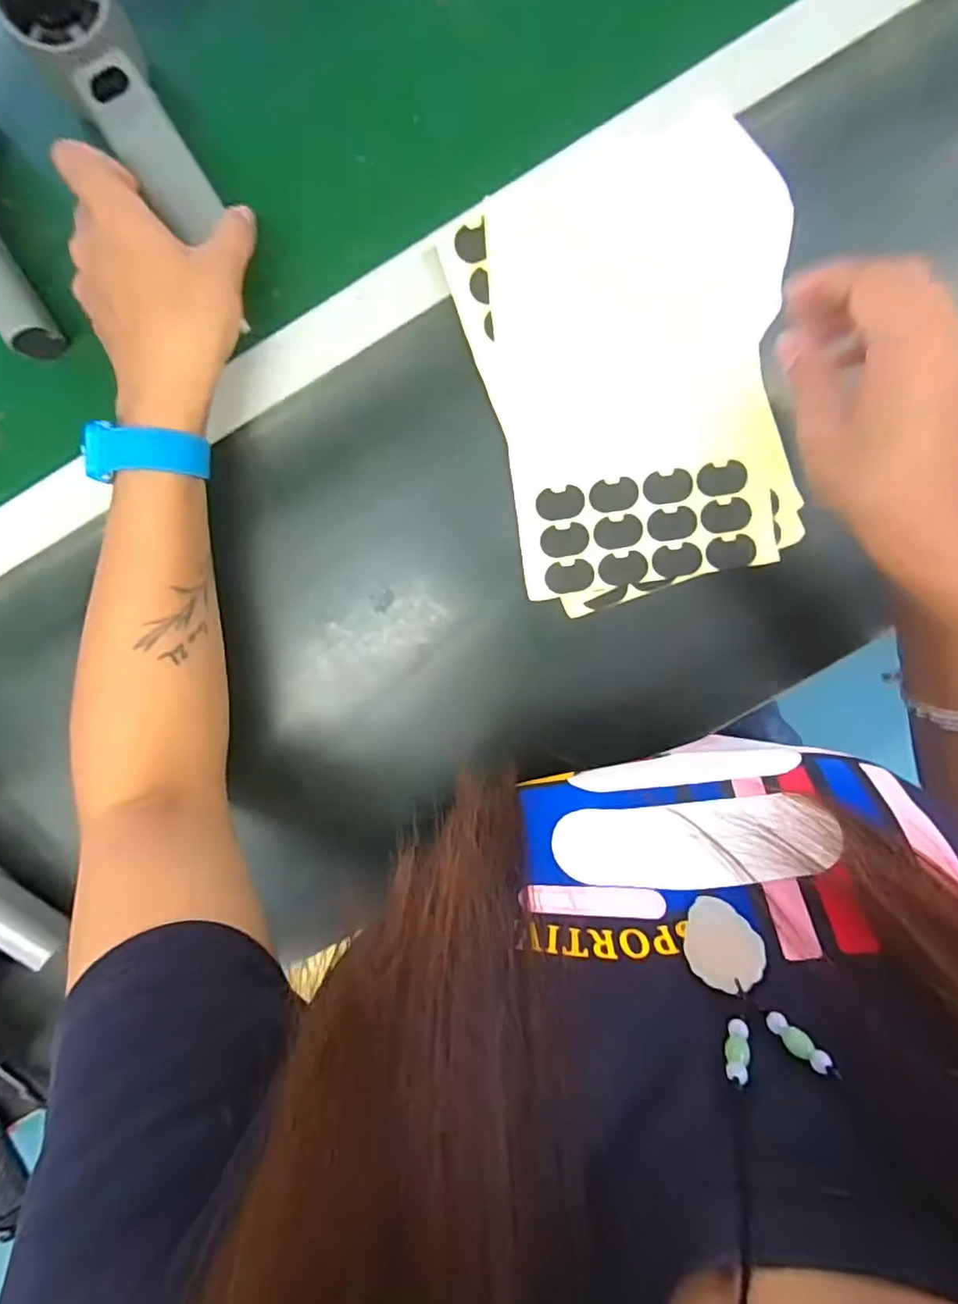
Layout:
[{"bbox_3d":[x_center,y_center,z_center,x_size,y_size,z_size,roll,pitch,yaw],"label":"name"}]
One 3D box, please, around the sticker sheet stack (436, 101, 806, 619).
[{"bbox_3d":[0.093,-0.157,0.341,0.177,0.023,0.238,-15,94,2],"label":"sticker sheet stack"}]

